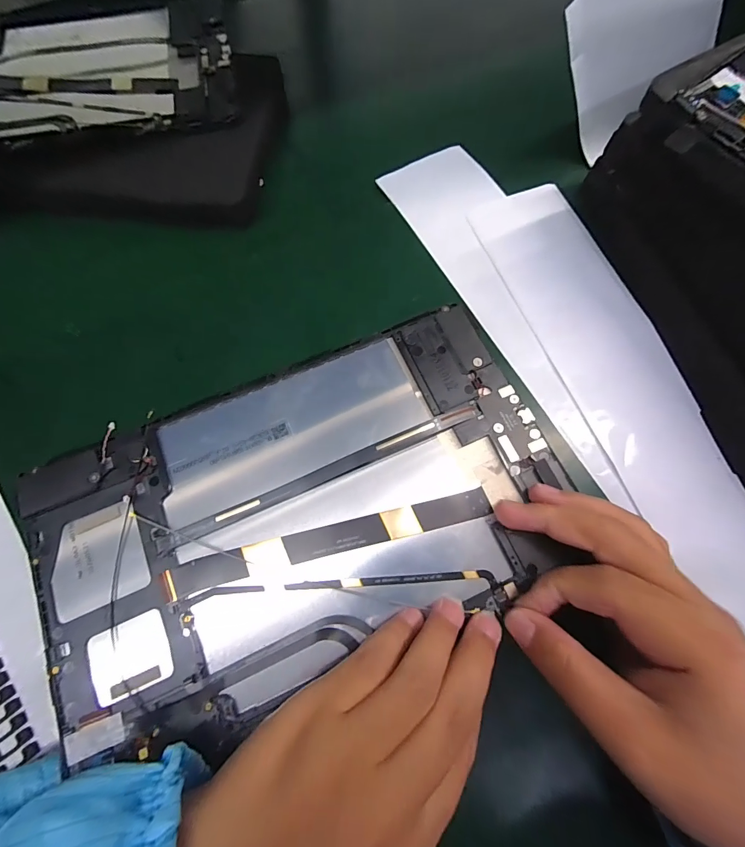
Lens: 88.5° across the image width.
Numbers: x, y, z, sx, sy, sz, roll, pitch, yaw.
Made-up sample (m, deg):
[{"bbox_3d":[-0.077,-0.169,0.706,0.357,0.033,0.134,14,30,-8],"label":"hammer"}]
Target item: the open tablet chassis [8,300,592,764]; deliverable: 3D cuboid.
[{"bbox_3d":[-0.031,0.040,0.179,0.234,0.008,0.139,-22,73,-8],"label":"open tablet chassis"}]

